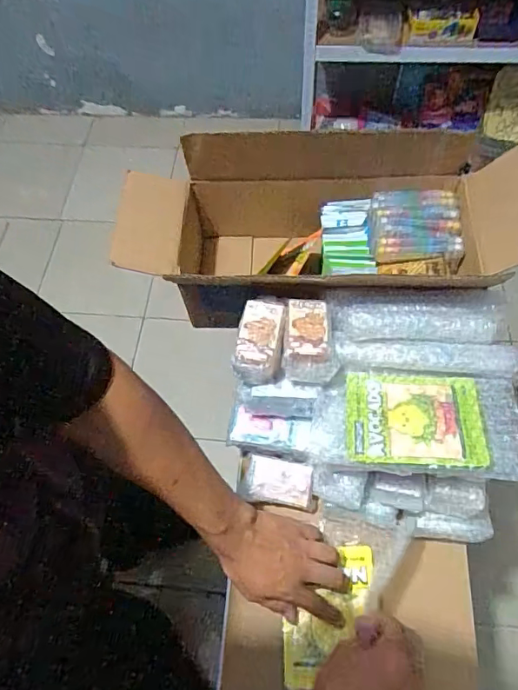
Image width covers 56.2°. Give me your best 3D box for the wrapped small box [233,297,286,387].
[{"bbox_3d":[0.003,-0.005,0.597,0.053,0.046,0.100,4,64,5],"label":"wrapped small box"}]

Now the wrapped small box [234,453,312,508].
[{"bbox_3d":[0.020,0.179,0.642,0.098,0.033,0.057,5,64,6],"label":"wrapped small box"}]

